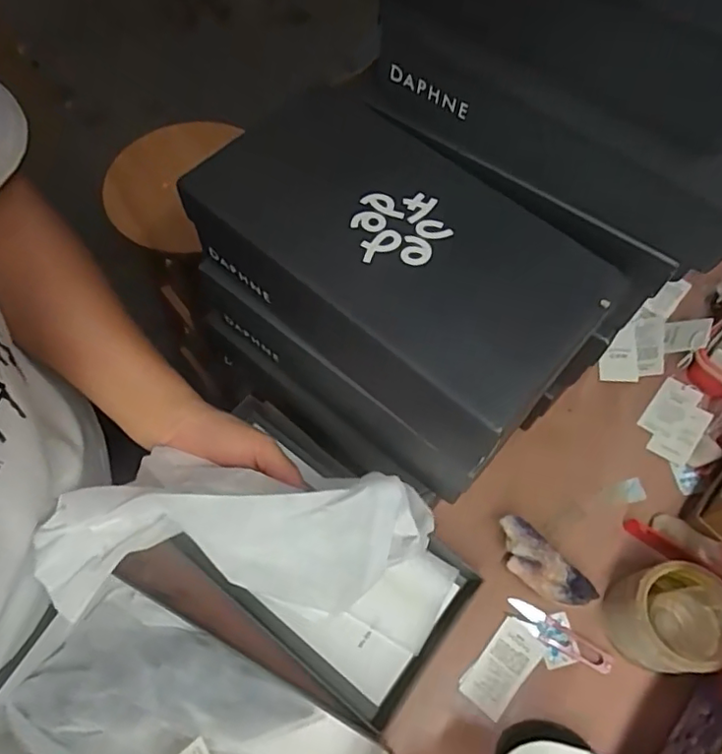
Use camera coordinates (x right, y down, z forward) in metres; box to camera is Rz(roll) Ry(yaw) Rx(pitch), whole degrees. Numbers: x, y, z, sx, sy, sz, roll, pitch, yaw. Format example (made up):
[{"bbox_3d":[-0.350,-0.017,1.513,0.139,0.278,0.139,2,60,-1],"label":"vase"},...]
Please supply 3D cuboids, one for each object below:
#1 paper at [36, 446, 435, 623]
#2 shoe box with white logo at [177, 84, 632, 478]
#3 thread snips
[{"bbox_3d":[-0.072,0.108,0.384,0.256,0.104,0.077,3,62,-7],"label":"paper"},{"bbox_3d":[0.026,-0.088,0.465,0.292,0.113,0.165,39,68,17],"label":"shoe box with white logo"},{"bbox_3d":[0.187,0.246,0.557,0.105,0.008,0.023,31,66,14],"label":"thread snips"}]

